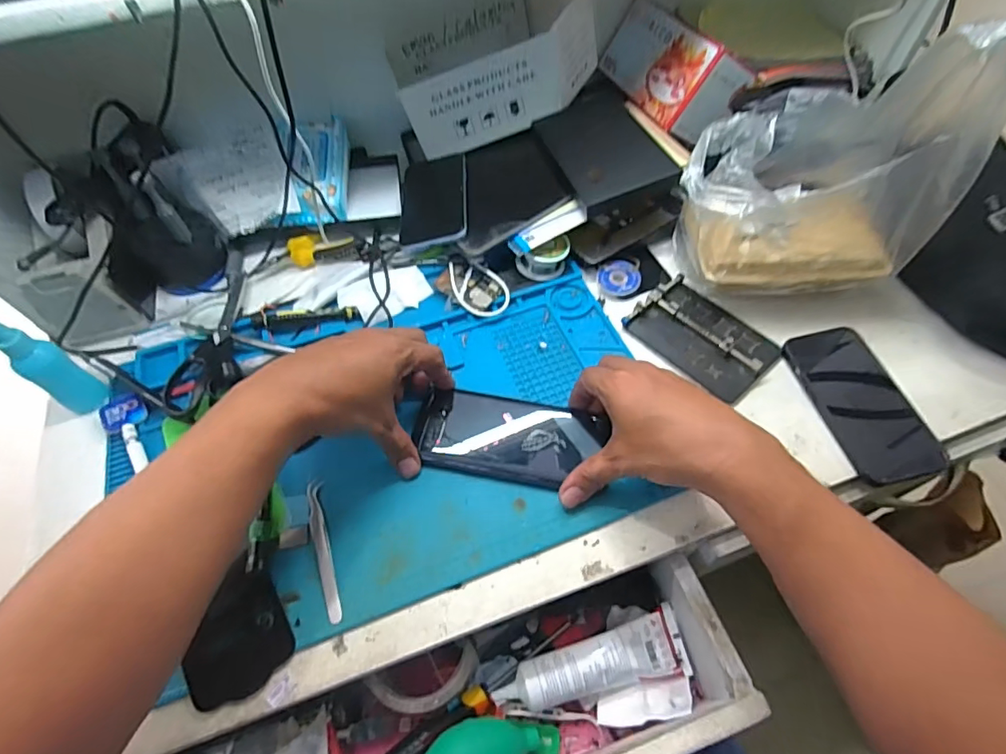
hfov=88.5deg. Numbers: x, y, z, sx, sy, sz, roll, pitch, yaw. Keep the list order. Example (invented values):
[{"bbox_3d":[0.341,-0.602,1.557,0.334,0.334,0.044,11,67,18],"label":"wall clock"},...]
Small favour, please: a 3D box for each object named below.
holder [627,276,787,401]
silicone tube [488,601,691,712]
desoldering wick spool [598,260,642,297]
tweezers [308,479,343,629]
[{"bbox_3d":[0.195,-0.042,0.502,0.092,0.013,0.128,-38,64,-20],"label":"holder"},{"bbox_3d":[0.074,0.234,0.425,0.160,0.024,0.047,-12,58,-5],"label":"silicone tube"},{"bbox_3d":[0.124,-0.107,0.548,0.043,0.007,0.048,10,59,8],"label":"desoldering wick spool"},{"bbox_3d":[-0.140,0.135,0.403,0.013,0.010,0.107,-16,59,-8],"label":"tweezers"}]

